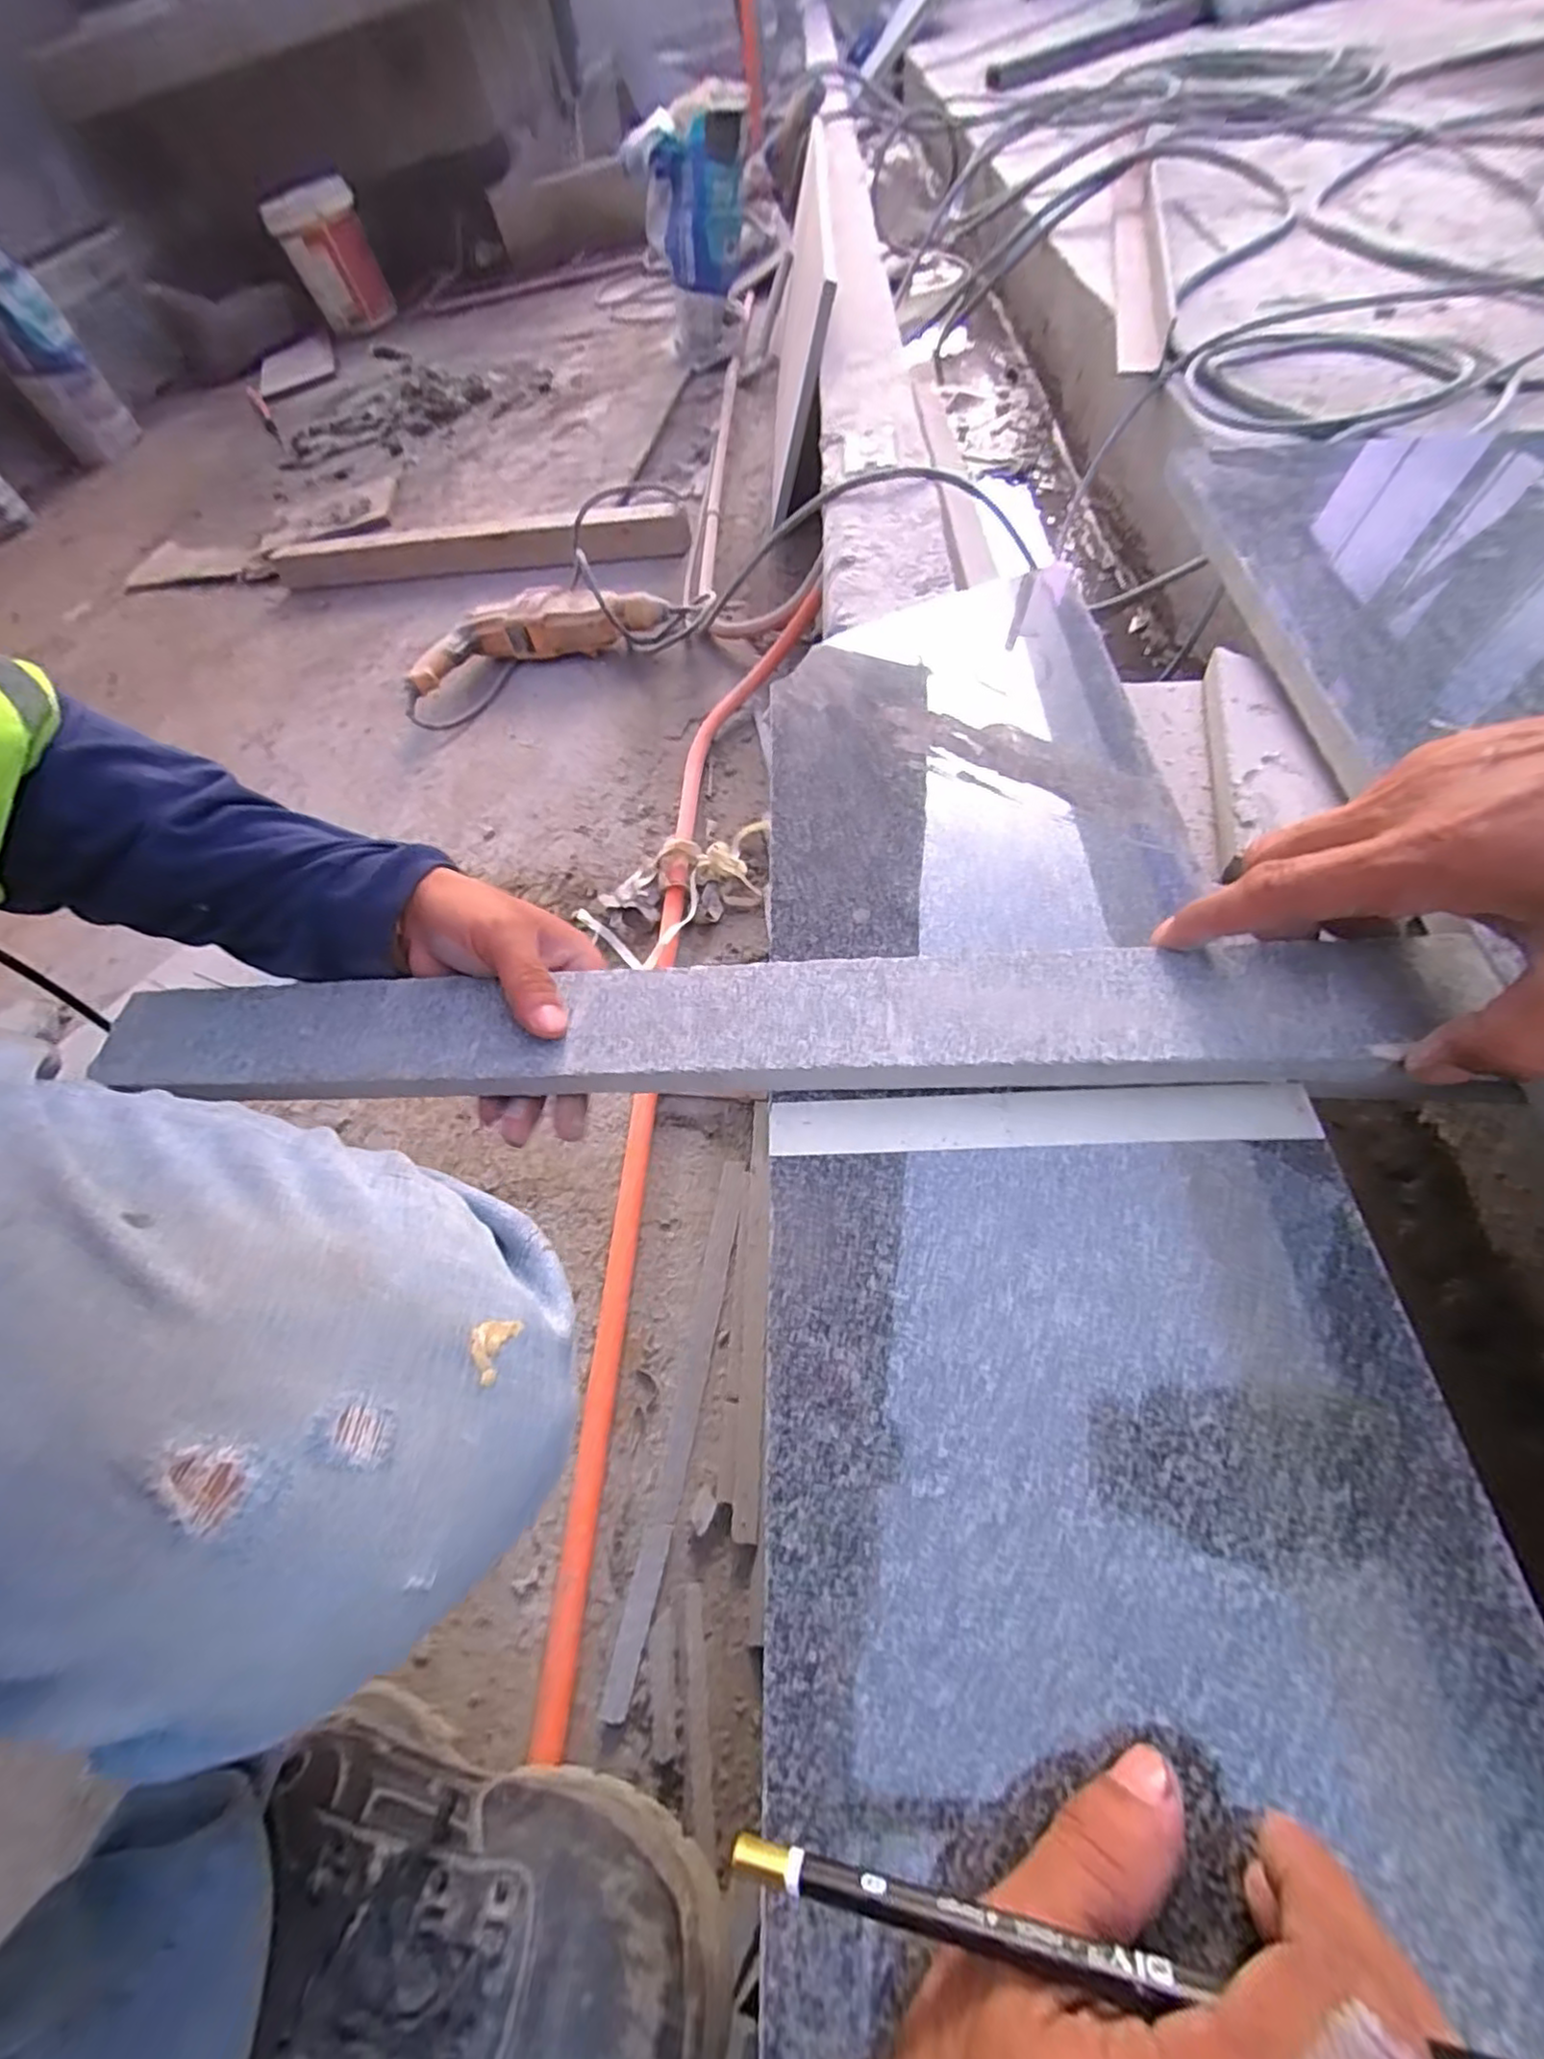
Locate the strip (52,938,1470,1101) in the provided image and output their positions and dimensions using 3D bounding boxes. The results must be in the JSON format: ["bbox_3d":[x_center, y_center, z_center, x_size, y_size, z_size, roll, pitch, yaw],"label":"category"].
[{"bbox_3d":[-0.034,0.001,0.306,0.556,0.026,0.059,-1,58,7],"label":"strip"}]

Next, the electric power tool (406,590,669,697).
[{"bbox_3d":[-0.354,-0.599,1.032,0.389,0.090,0.122,-17,58,1],"label":"electric power tool"}]

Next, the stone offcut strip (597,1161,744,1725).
[{"bbox_3d":[-0.060,0.262,0.485,0.023,0.016,0.340,4,61,13],"label":"stone offcut strip"}]

